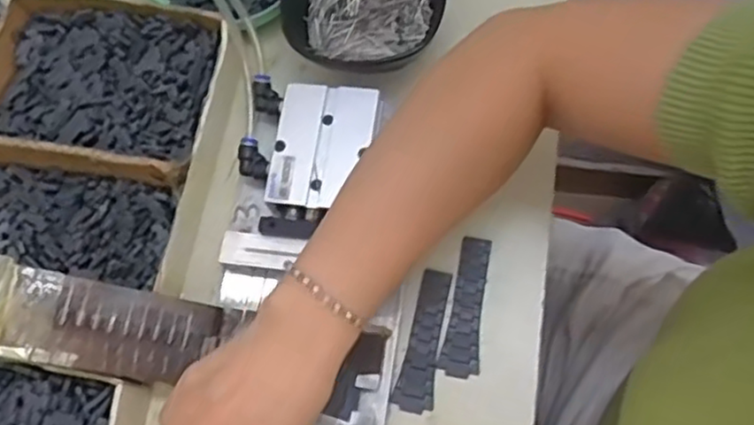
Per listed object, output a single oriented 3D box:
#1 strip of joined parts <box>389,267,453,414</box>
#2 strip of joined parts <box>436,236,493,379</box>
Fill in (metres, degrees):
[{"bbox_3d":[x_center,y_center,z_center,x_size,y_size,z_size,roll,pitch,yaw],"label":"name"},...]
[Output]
[{"bbox_3d":[0.030,0.078,0.429,0.023,0.006,0.086,12,73,11],"label":"strip of joined parts"},{"bbox_3d":[0.055,0.057,0.432,0.023,0.004,0.086,7,72,9],"label":"strip of joined parts"}]

